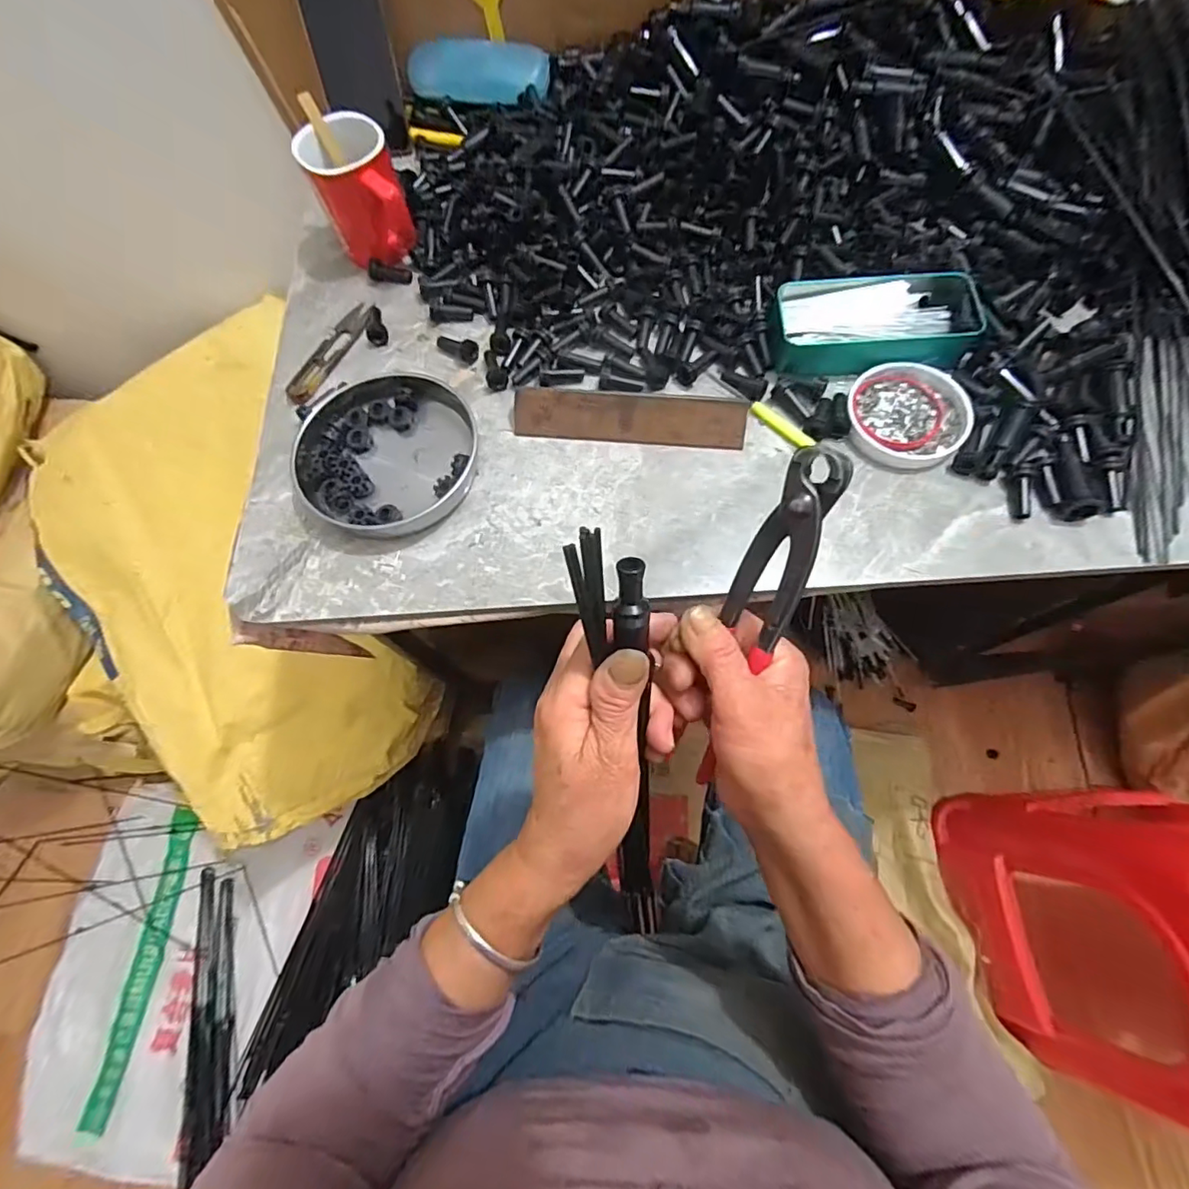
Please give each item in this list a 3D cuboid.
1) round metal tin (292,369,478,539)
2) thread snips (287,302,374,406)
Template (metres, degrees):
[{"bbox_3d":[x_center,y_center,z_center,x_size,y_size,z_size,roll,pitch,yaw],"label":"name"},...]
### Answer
[{"bbox_3d":[-0.161,-0.117,0.432,0.134,0.025,0.149,5,70,5],"label":"round metal tin"},{"bbox_3d":[-0.233,-0.214,0.478,0.029,0.012,0.116,20,72,11],"label":"thread snips"}]

